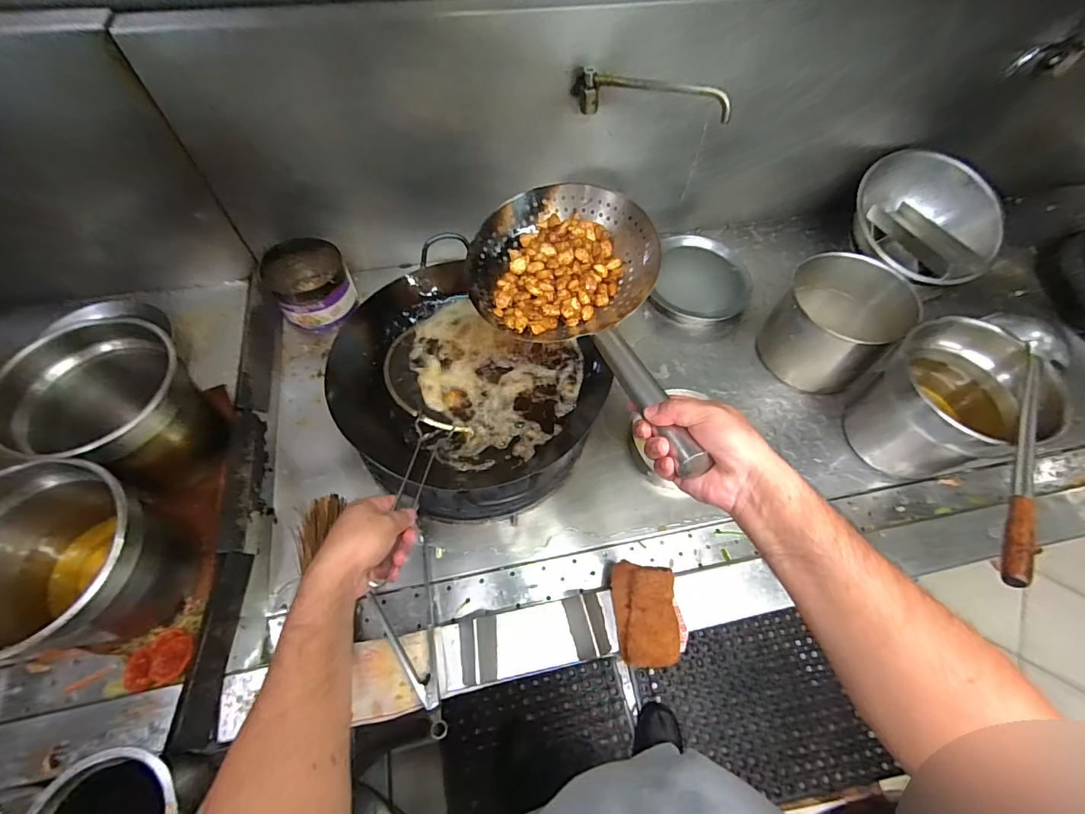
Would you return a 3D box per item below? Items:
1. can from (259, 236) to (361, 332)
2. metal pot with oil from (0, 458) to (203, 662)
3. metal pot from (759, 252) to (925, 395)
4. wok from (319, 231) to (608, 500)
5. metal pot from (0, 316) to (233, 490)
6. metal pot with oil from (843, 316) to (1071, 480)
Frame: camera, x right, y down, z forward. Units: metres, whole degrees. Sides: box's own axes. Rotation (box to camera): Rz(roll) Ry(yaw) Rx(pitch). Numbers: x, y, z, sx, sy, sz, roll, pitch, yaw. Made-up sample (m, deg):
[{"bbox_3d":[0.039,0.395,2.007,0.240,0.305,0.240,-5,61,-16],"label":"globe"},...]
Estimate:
[{"bbox_3d":[-0.482,-0.258,0.973,0.148,0.137,0.155,1,60,-2],"label":"can"},{"bbox_3d":[-0.622,0.212,0.621,0.227,0.191,0.220,4,60,0],"label":"metal pot with oil"},{"bbox_3d":[0.566,-0.159,0.926,0.204,0.191,0.200,1,60,-2],"label":"metal pot"},{"bbox_3d":[-0.140,-0.045,0.774,0.422,0.123,0.381,32,63,15],"label":"wok"},{"bbox_3d":[-0.659,0.012,0.753,0.226,0.230,0.219,1,60,-2],"label":"metal pot"},{"bbox_3d":[0.668,0.002,0.807,0.206,0.237,0.201,1,60,-2],"label":"metal pot with oil"}]

